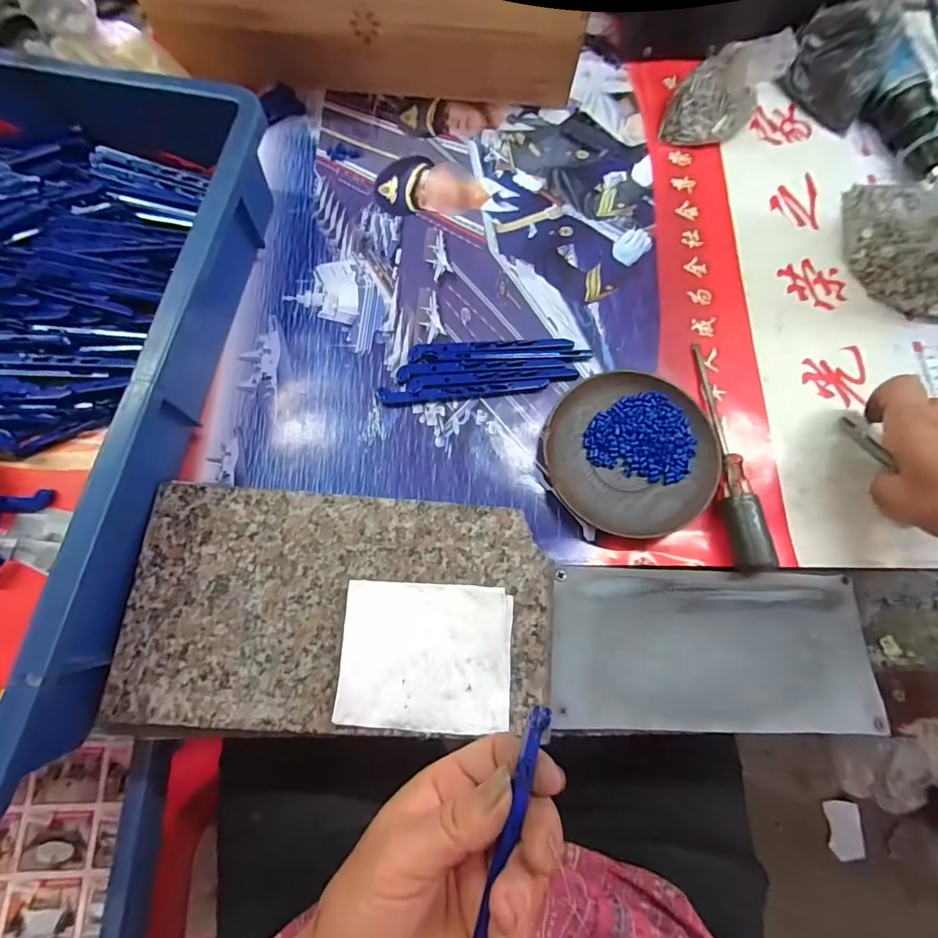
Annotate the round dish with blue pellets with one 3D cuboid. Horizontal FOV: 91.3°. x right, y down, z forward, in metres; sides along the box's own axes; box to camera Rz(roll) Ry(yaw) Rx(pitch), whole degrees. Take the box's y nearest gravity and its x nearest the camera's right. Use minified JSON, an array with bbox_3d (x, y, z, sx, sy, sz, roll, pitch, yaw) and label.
[{"bbox_3d":[0.110,-0.011,0.314,0.112,0.014,0.111,1,72,-2],"label":"round dish with blue pellets"}]

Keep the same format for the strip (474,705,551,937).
[{"bbox_3d":[0.014,0.161,0.187,0.007,0.006,0.121,17,74,4],"label":"strip"}]

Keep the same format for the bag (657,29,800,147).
[{"bbox_3d":[0.208,-0.310,0.379,0.071,0.058,0.067,30,76,6],"label":"bag"}]

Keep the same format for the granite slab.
[{"bbox_3d":[-0.074,0.084,0.275,0.241,0.023,0.133,4,72,-1],"label":"granite slab"}]

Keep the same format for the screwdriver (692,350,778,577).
[{"bbox_3d":[0.177,-0.014,0.314,0.022,0.021,0.164,-3,72,-3],"label":"screwdriver"}]

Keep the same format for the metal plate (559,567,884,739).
[{"bbox_3d":[0.150,0.109,0.281,0.195,0.008,0.092,1,72,-1],"label":"metal plate"}]

